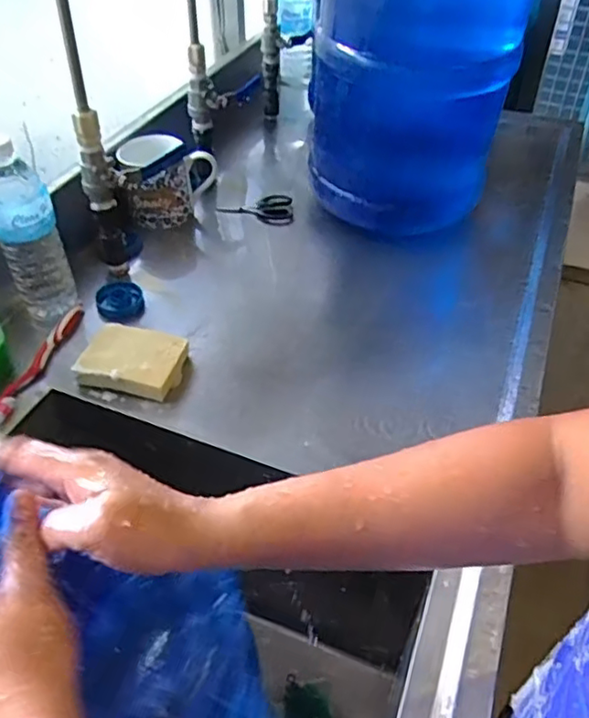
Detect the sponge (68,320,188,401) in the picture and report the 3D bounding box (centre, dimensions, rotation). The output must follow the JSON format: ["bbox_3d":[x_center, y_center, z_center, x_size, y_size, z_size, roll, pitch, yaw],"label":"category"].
[{"bbox_3d":[-0.171,0.003,0.664,0.100,0.037,0.072,9,45,10],"label":"sponge"}]

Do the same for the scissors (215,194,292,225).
[{"bbox_3d":[-0.054,-0.220,0.910,0.105,0.019,0.057,5,45,6],"label":"scissors"}]

